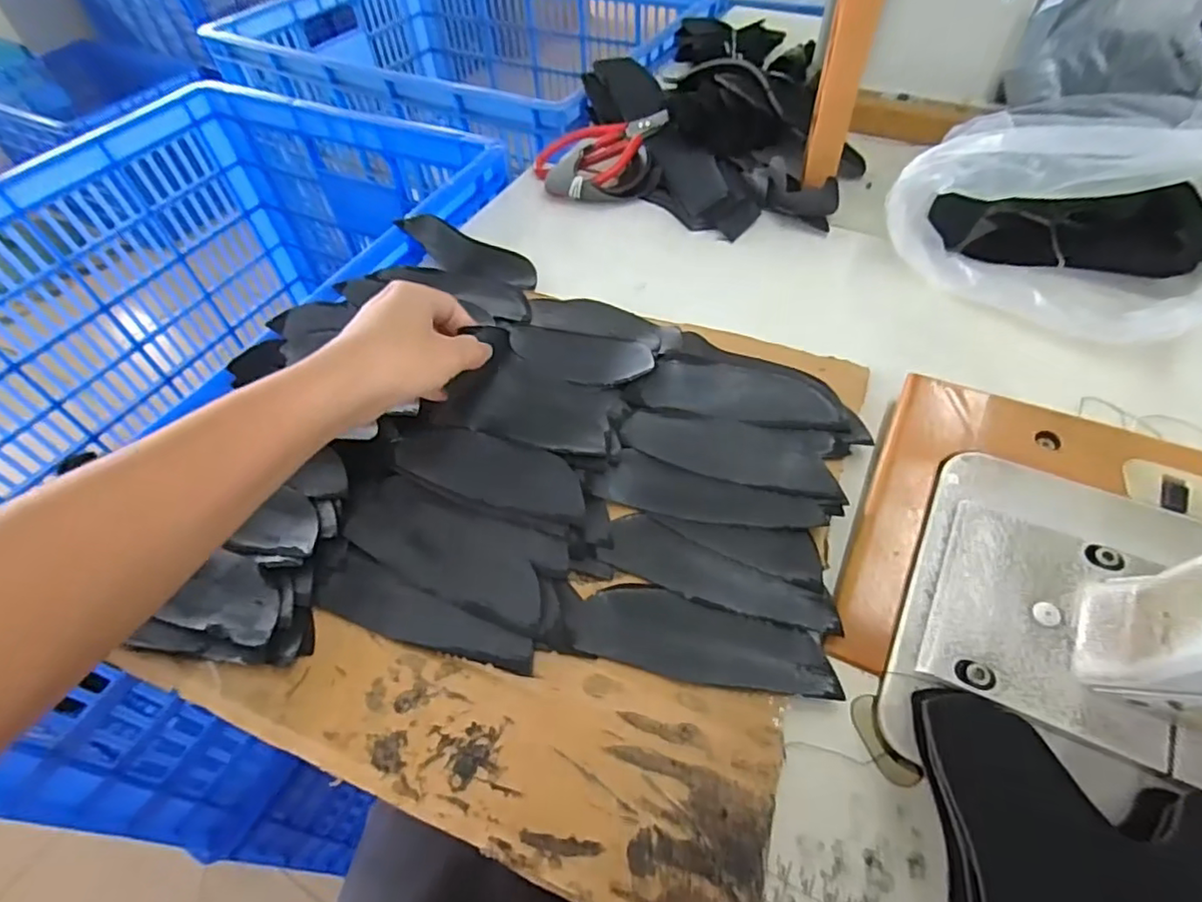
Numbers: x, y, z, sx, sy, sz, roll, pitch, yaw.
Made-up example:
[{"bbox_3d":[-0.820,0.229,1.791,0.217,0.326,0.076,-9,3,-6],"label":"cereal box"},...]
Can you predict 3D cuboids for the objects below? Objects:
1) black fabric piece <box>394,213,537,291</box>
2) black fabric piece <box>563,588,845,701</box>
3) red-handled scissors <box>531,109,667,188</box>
[{"bbox_3d":[-0.116,-0.175,0.538,0.132,0.014,0.042,26,57,6],"label":"black fabric piece"},{"bbox_3d":[0.051,0.099,0.314,0.133,0.004,0.043,12,54,13],"label":"black fabric piece"},{"bbox_3d":[-0.003,-0.300,0.609,0.132,0.044,0.098,5,53,8],"label":"red-handled scissors"}]

